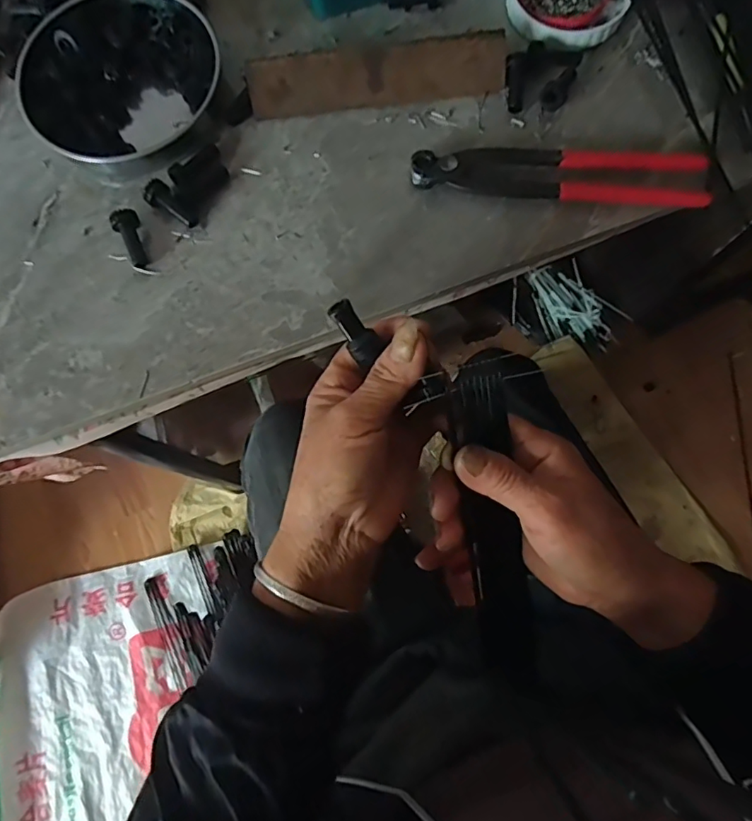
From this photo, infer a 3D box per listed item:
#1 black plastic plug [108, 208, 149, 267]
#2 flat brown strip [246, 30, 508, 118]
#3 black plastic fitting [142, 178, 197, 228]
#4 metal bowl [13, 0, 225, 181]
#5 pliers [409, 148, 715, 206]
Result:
[{"bbox_3d":[-0.164,-0.116,0.360,0.017,0.016,0.039,-26,80,-4],"label":"black plastic plug"},{"bbox_3d":[0.002,-0.235,0.375,0.179,0.035,0.006,-7,37,-1],"label":"flat brown strip"},{"bbox_3d":[-0.140,-0.139,0.362,0.018,0.014,0.038,-41,79,-7],"label":"black plastic fitting"},{"bbox_3d":[-0.177,-0.231,0.376,0.133,0.023,0.129,0,77,2],"label":"metal bowl"},{"bbox_3d":[0.122,-0.158,0.359,0.195,0.016,0.035,3,77,2],"label":"pliers"}]

